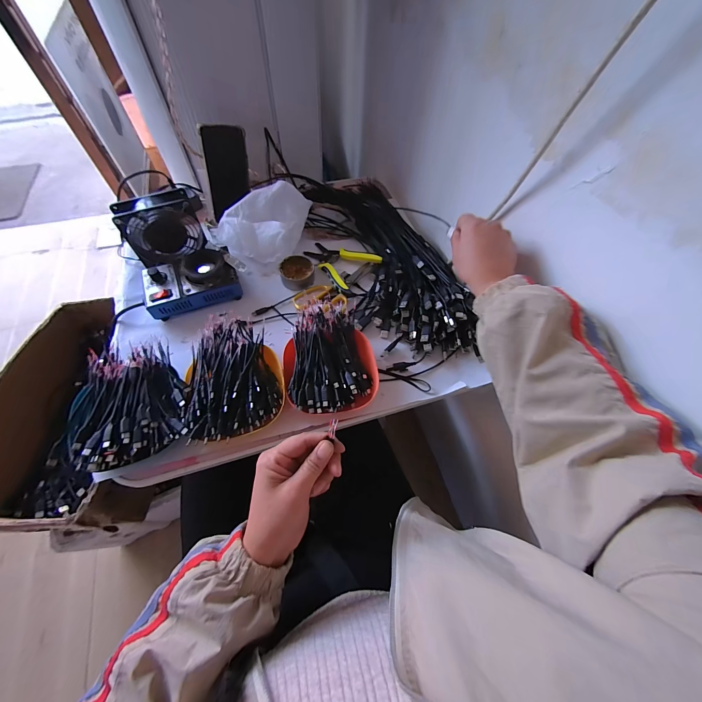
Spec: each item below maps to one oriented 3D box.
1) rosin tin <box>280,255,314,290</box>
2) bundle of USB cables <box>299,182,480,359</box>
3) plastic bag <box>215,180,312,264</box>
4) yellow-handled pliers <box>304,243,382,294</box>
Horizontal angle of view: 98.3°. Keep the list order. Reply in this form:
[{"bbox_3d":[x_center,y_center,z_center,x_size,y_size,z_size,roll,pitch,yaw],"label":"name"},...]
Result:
[{"bbox_3d":[-0.101,-0.150,0.572,0.062,0.034,0.060,1,61,-2],"label":"rosin tin"},{"bbox_3d":[0.057,-0.190,0.585,0.194,0.050,0.476,-16,63,-12],"label":"bundle of USB cables"},{"bbox_3d":[-0.173,-0.254,0.587,0.145,0.089,0.132,25,62,11],"label":"plastic bag"},{"bbox_3d":[-0.029,-0.172,0.594,0.141,0.029,0.111,35,65,16],"label":"yellow-handled pliers"}]

